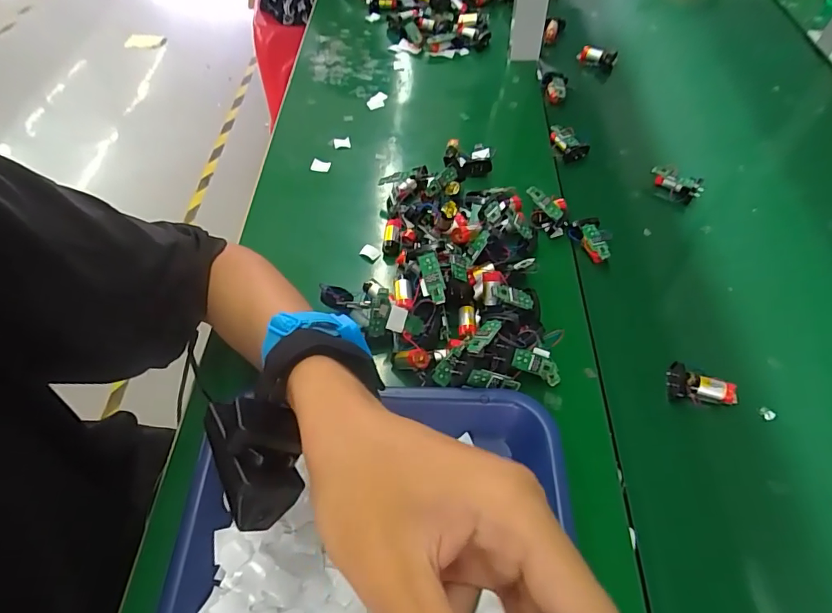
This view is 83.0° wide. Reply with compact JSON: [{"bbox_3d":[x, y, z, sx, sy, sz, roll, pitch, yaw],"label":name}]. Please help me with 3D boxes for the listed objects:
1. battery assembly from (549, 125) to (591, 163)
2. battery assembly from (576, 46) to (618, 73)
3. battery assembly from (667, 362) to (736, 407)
[{"bbox_3d":[0.180,-0.197,0.562,0.029,0.015,0.054,-18,57,-9],"label":"battery assembly"},{"bbox_3d":[0.257,-0.353,0.663,0.057,0.023,0.020,11,56,-8],"label":"battery assembly"},{"bbox_3d":[0.232,0.062,0.384,0.050,0.019,0.033,3,57,5],"label":"battery assembly"}]

